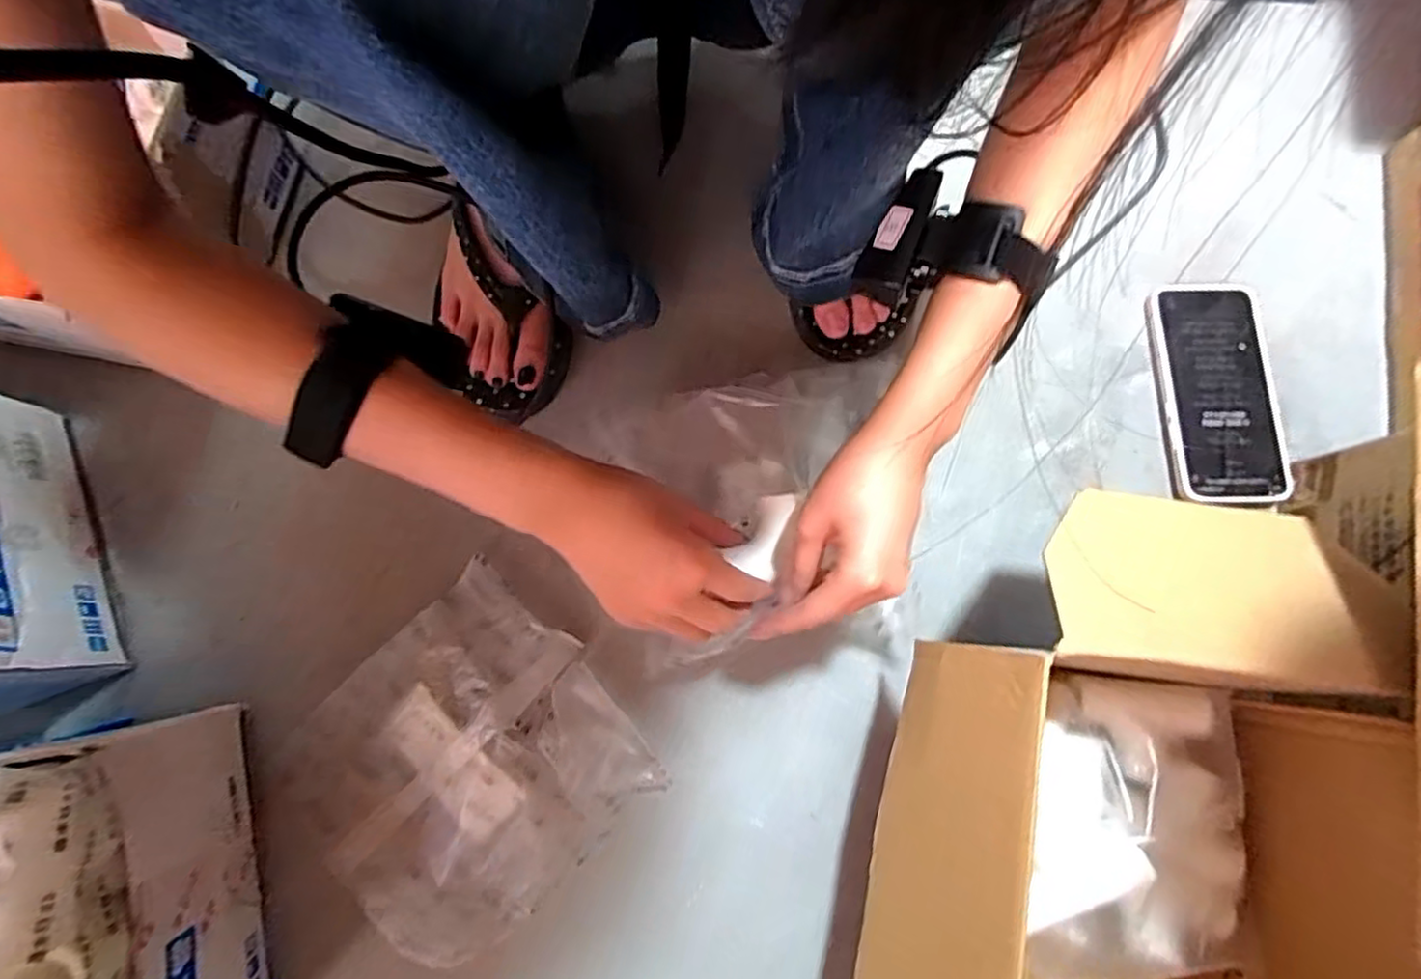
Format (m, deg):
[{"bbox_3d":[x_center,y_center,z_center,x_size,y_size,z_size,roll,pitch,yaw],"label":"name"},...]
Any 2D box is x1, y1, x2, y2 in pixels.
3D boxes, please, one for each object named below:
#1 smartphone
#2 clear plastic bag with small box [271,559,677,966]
[{"bbox_3d":[0.368,-0.072,0.486,0.076,0.014,0.164,-1,79,1],"label":"smartphone"},{"bbox_3d":[-0.159,0.179,0.430,0.190,0.038,0.184,-43,81,-7],"label":"clear plastic bag with small box"}]

